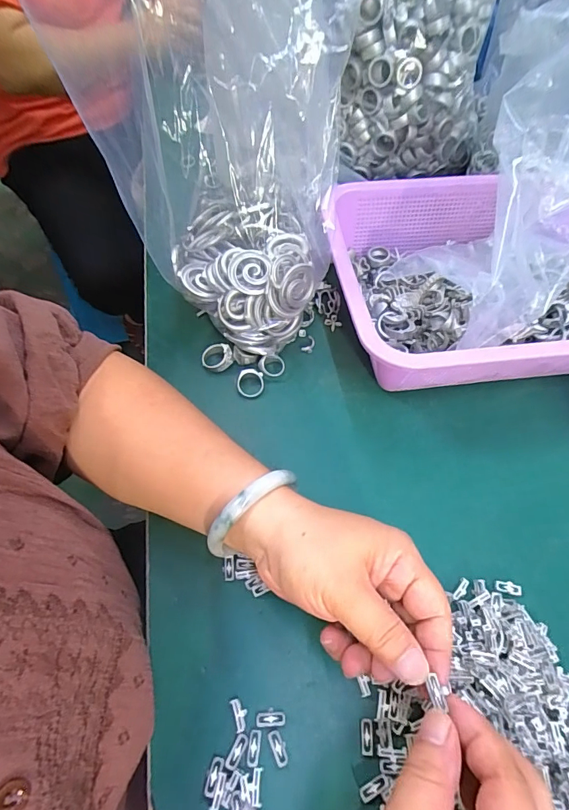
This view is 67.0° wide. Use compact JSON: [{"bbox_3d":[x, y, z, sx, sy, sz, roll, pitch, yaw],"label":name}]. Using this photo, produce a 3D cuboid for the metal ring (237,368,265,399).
[{"bbox_3d":[-0.030,-0.019,0.374,0.023,0.012,0.023,1,59,-1],"label":"metal ring"}]

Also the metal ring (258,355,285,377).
[{"bbox_3d":[-0.011,-0.035,0.381,0.024,0.007,0.018,1,89,-9],"label":"metal ring"}]

